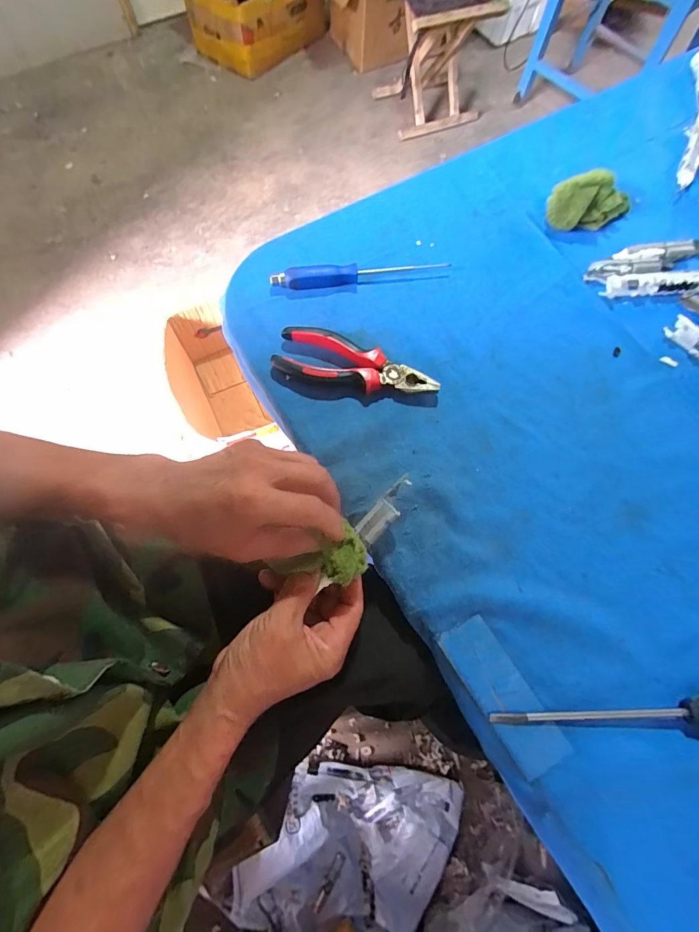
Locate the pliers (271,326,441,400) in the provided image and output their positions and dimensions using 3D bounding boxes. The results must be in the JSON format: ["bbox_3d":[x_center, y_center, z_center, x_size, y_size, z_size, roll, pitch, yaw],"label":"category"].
[{"bbox_3d":[0.003,-0.091,0.392,0.155,0.021,0.057,21,71,5],"label":"pliers"}]

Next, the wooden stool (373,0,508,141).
[{"bbox_3d":[0.290,-1.418,1.379,0.326,0.311,0.313,-14,72,-7],"label":"wooden stool"}]

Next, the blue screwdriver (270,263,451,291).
[{"bbox_3d":[0.013,-0.209,0.434,0.192,0.016,0.018,-9,72,-6],"label":"blue screwdriver"}]

